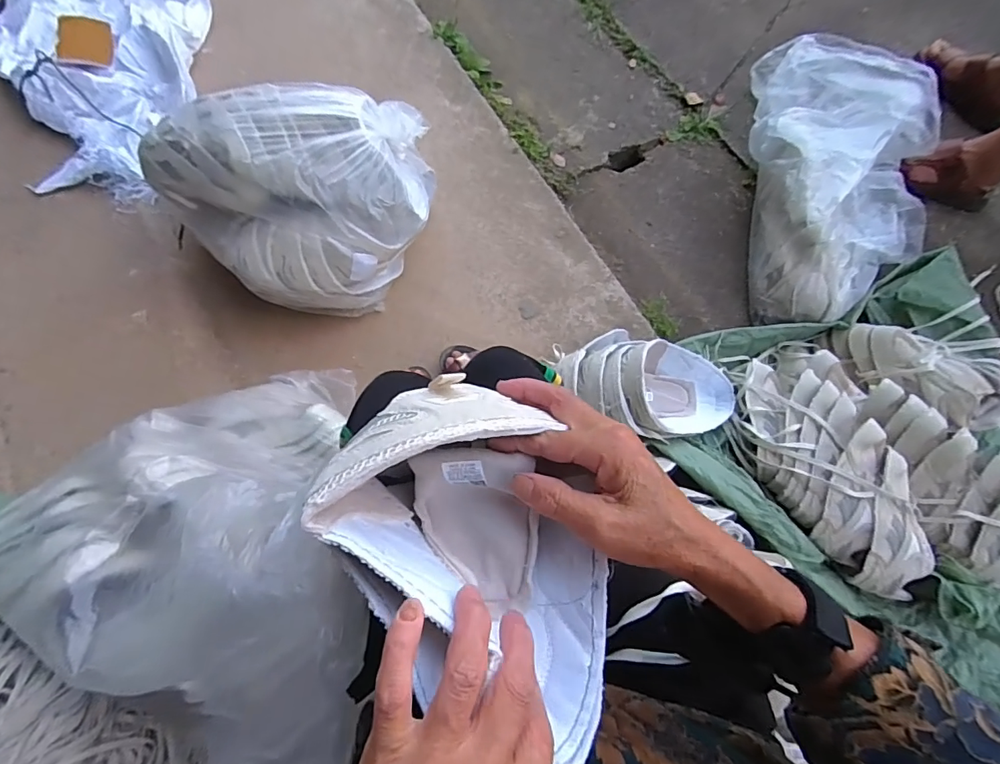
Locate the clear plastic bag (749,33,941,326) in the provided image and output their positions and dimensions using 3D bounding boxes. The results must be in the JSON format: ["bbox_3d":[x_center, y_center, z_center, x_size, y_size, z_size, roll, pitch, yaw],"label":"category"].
[{"bbox_3d":[0.572,-0.371,0.839,0.255,0.140,0.600,11,70,4],"label":"clear plastic bag"}]

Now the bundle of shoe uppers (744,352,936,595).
[{"bbox_3d":[0.427,0.108,0.634,0.130,0.107,0.327,-15,70,-5],"label":"bundle of shoe uppers"}]

